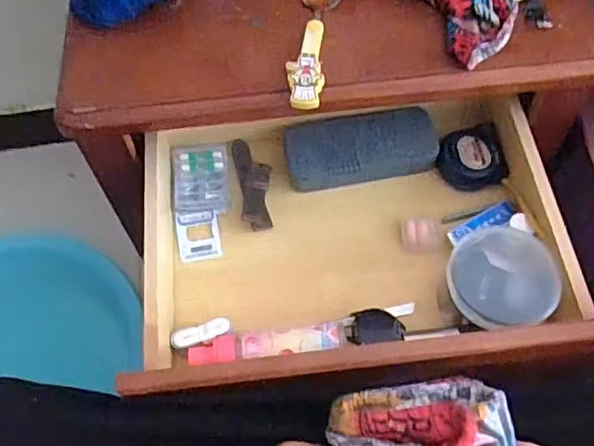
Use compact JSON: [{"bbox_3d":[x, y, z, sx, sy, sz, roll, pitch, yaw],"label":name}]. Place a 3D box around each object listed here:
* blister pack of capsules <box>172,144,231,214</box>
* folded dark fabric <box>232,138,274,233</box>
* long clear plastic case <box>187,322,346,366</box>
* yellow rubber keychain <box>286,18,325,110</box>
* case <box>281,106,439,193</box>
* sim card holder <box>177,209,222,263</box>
[{"bbox_3d":[-0.101,-0.049,0.629,0.058,0.012,0.080,-5,60,-2],"label":"blister pack of capsules"},{"bbox_3d":[-0.044,-0.043,0.626,0.035,0.012,0.104,-9,61,-4],"label":"folded dark fabric"},{"bbox_3d":[-0.026,0.112,0.532,0.138,0.032,0.026,-7,60,-3],"label":"long clear plastic case"},{"bbox_3d":[0.008,-0.138,0.509,0.030,0.009,0.094,0,60,1],"label":"yellow rubber keychain"},{"bbox_3d":[0.068,-0.074,0.618,0.157,0.044,0.063,-9,61,-4],"label":"case"},{"bbox_3d":[-0.100,0.013,0.605,0.040,0.004,0.054,-10,70,-6],"label":"sim card holder"}]

